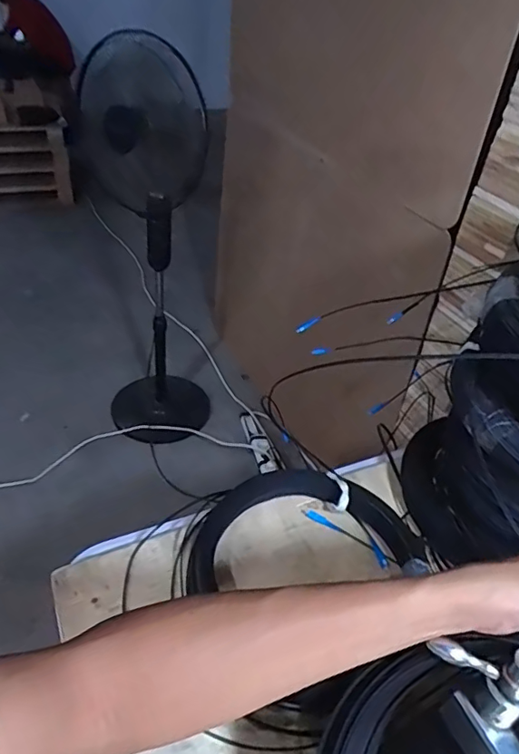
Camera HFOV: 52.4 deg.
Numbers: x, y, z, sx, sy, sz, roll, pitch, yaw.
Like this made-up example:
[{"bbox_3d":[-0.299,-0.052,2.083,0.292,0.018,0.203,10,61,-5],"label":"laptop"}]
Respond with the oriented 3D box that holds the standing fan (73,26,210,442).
[{"bbox_3d":[-0.324,-0.338,1.630,0.367,1.199,0.396,-6,40,-13],"label":"standing fan"}]

